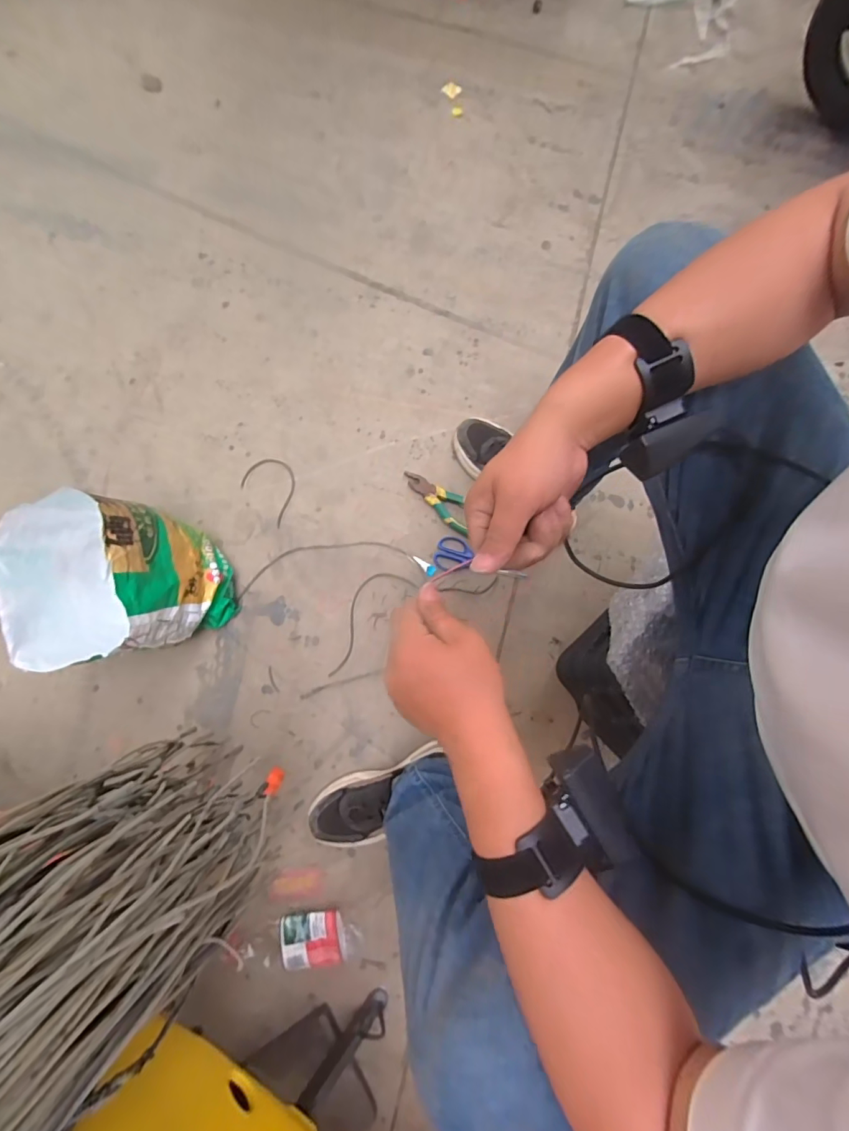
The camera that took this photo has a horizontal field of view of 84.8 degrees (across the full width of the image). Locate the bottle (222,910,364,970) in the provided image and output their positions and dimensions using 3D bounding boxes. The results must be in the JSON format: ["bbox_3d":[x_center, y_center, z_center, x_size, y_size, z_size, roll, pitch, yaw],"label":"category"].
[{"bbox_3d":[-0.202,0.580,0.721,0.208,0.049,0.078,-5,78,0],"label":"bottle"}]

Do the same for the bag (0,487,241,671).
[{"bbox_3d":[-0.454,0.030,0.714,0.226,0.267,0.233,-5,81,1],"label":"bag"}]

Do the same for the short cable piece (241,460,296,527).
[{"bbox_3d":[-0.284,-0.149,0.877,0.093,0.005,0.129,-44,81,-7],"label":"short cable piece"}]

